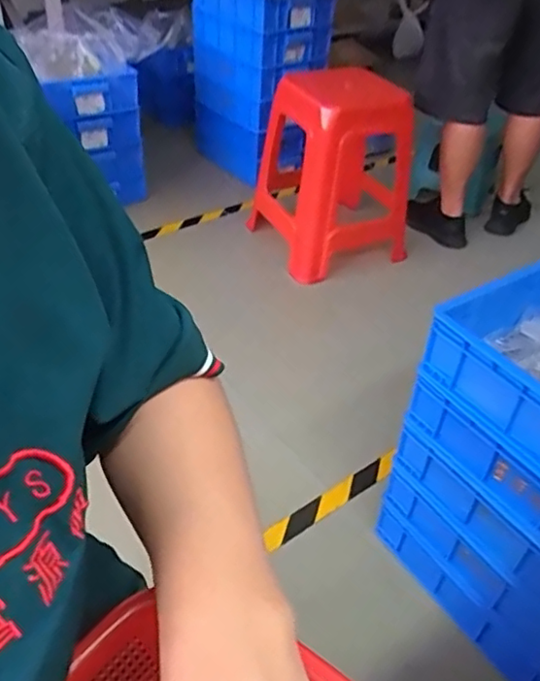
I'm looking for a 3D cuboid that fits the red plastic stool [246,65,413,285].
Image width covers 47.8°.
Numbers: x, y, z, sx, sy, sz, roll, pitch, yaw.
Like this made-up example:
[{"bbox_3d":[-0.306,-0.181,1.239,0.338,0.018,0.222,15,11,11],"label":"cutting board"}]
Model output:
[{"bbox_3d":[0.180,-0.491,1.745,0.386,0.497,0.446,-15,44,-22],"label":"red plastic stool"}]

